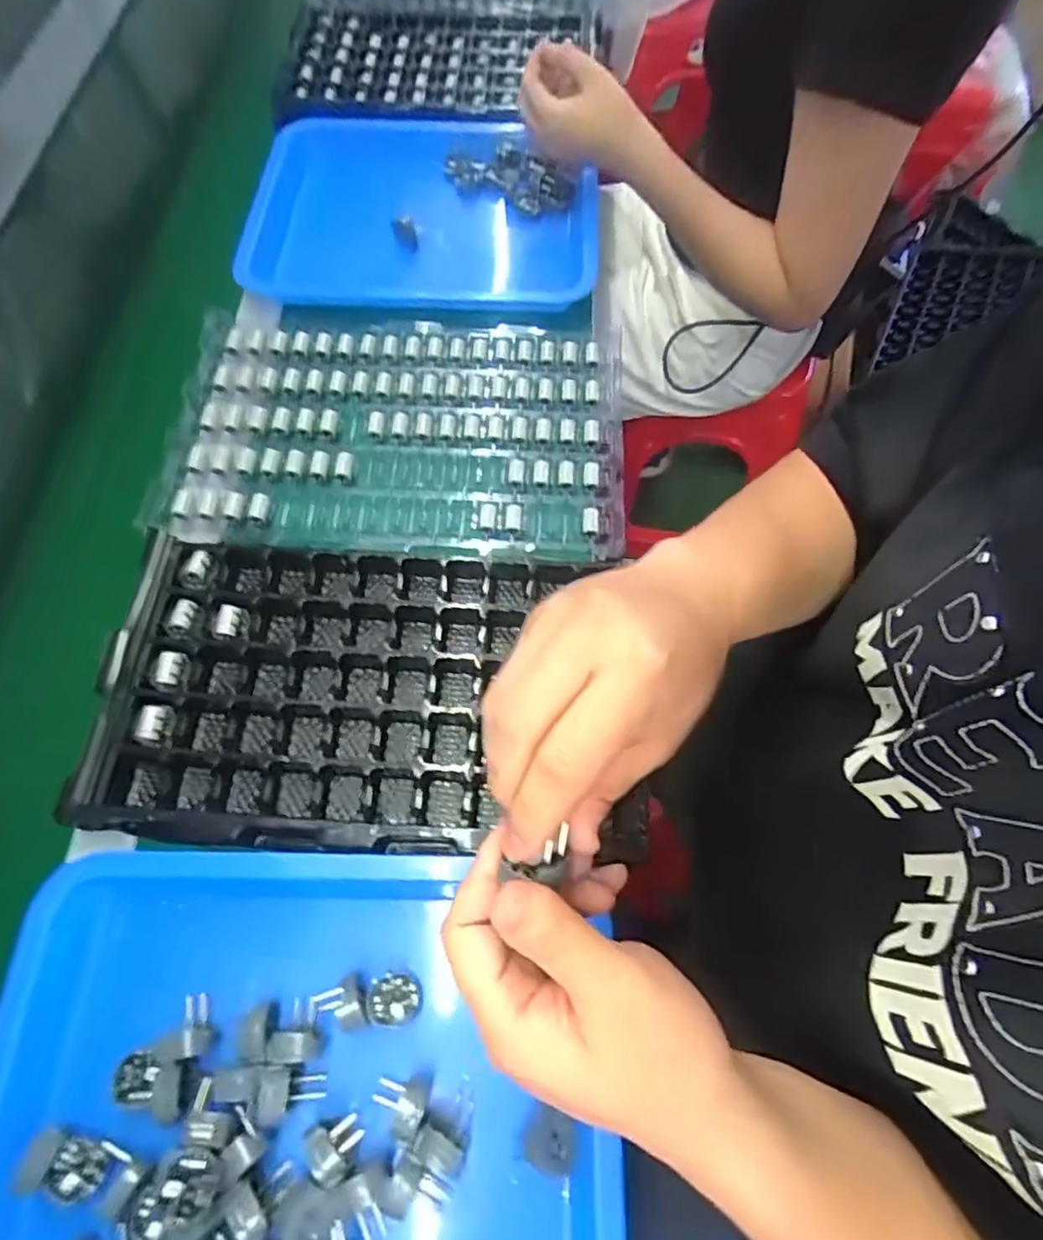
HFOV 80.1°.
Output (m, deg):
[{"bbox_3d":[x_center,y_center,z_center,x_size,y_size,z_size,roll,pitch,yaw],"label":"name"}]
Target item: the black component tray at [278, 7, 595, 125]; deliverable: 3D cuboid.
[{"bbox_3d":[-0.100,-0.626,0.697,0.338,0.028,0.236,-2,64,2],"label":"black component tray"}]

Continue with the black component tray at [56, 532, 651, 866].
[{"bbox_3d":[-0.114,0.045,0.423,0.318,0.046,0.210,2,67,3],"label":"black component tray"}]

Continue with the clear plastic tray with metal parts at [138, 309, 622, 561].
[{"bbox_3d":[-0.105,-0.159,0.509,0.352,0.027,0.245,-1,65,3],"label":"clear plastic tray with metal parts"}]

